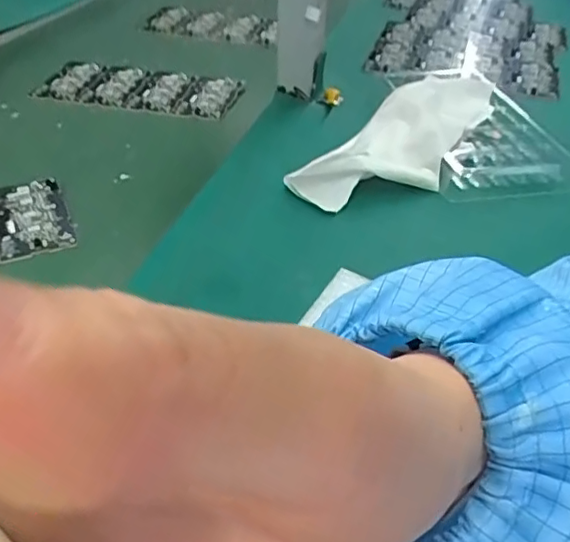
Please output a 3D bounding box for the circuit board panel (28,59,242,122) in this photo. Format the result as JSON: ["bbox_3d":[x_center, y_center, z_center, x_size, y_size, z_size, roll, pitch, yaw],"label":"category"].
[{"bbox_3d":[-0.166,-0.212,0.681,0.222,0.008,0.098,10,40,11],"label":"circuit board panel"}]

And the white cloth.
[{"bbox_3d":[0.121,-0.131,0.549,0.096,0.035,0.286,26,45,27],"label":"white cloth"}]

